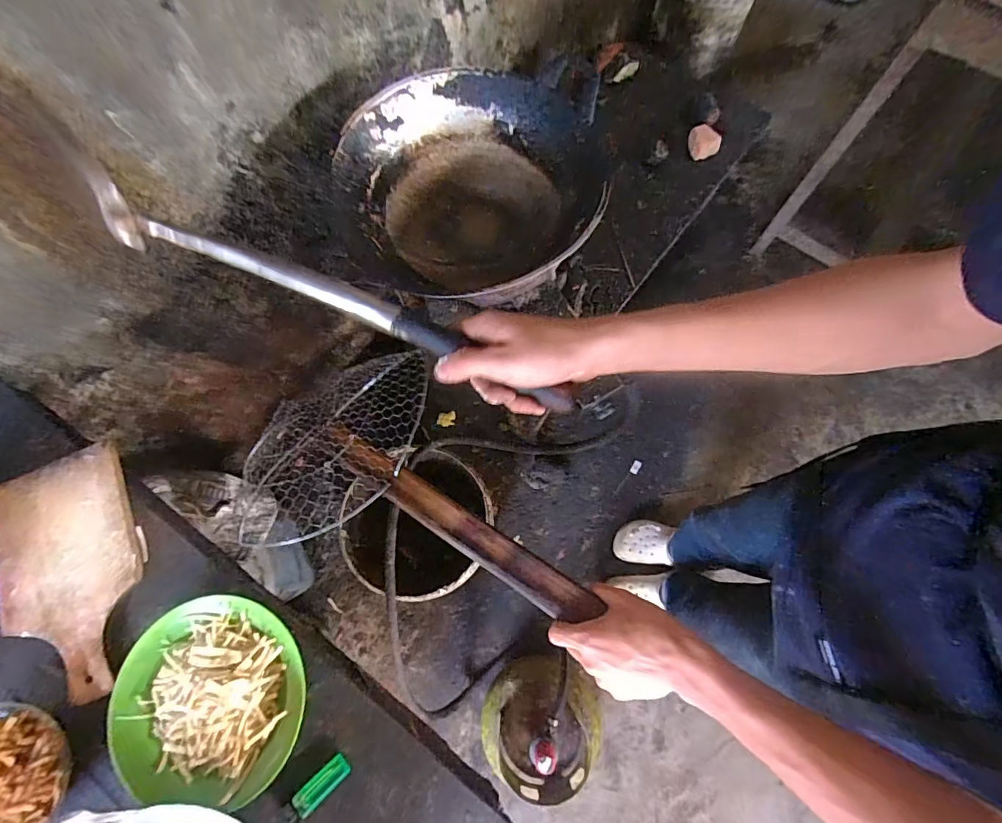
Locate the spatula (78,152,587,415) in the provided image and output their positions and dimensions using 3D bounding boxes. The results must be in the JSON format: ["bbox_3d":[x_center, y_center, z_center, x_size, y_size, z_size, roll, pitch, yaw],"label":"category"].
[{"bbox_3d":[-0.120,-0.085,0.369,0.384,0.049,0.028,22,74,-2],"label":"spatula"}]

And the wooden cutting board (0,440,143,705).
[{"bbox_3d":[-0.549,0.203,0.606,0.181,0.021,0.301,-21,73,-5],"label":"wooden cutting board"}]

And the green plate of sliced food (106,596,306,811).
[{"bbox_3d":[-0.327,0.316,0.537,0.210,0.044,0.197,-1,72,2],"label":"green plate of sliced food"}]

